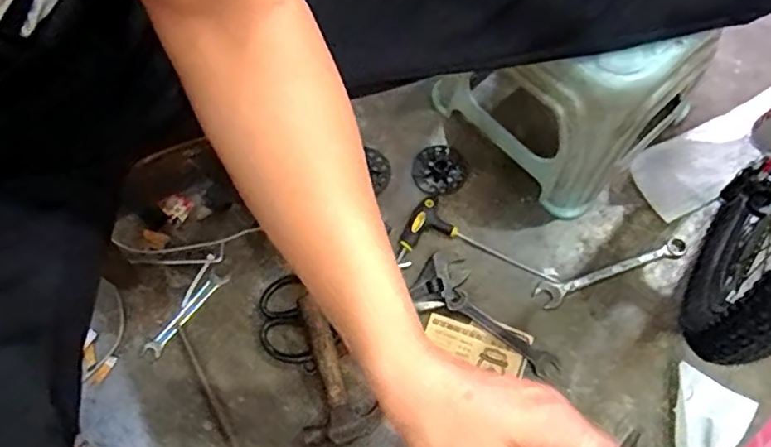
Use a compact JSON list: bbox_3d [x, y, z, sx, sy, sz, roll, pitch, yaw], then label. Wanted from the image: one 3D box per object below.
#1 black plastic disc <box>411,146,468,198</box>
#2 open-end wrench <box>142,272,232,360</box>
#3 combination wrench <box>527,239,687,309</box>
[{"bbox_3d":[0.074,-0.072,0.818,0.078,0.016,0.073,0,68,0],"label":"black plastic disc"},{"bbox_3d":[-0.255,0.114,0.750,0.024,0.007,0.132,38,74,14],"label":"open-end wrench"},{"bbox_3d":[0.297,0.065,0.771,0.221,0.007,0.034,-18,69,-6],"label":"combination wrench"}]

